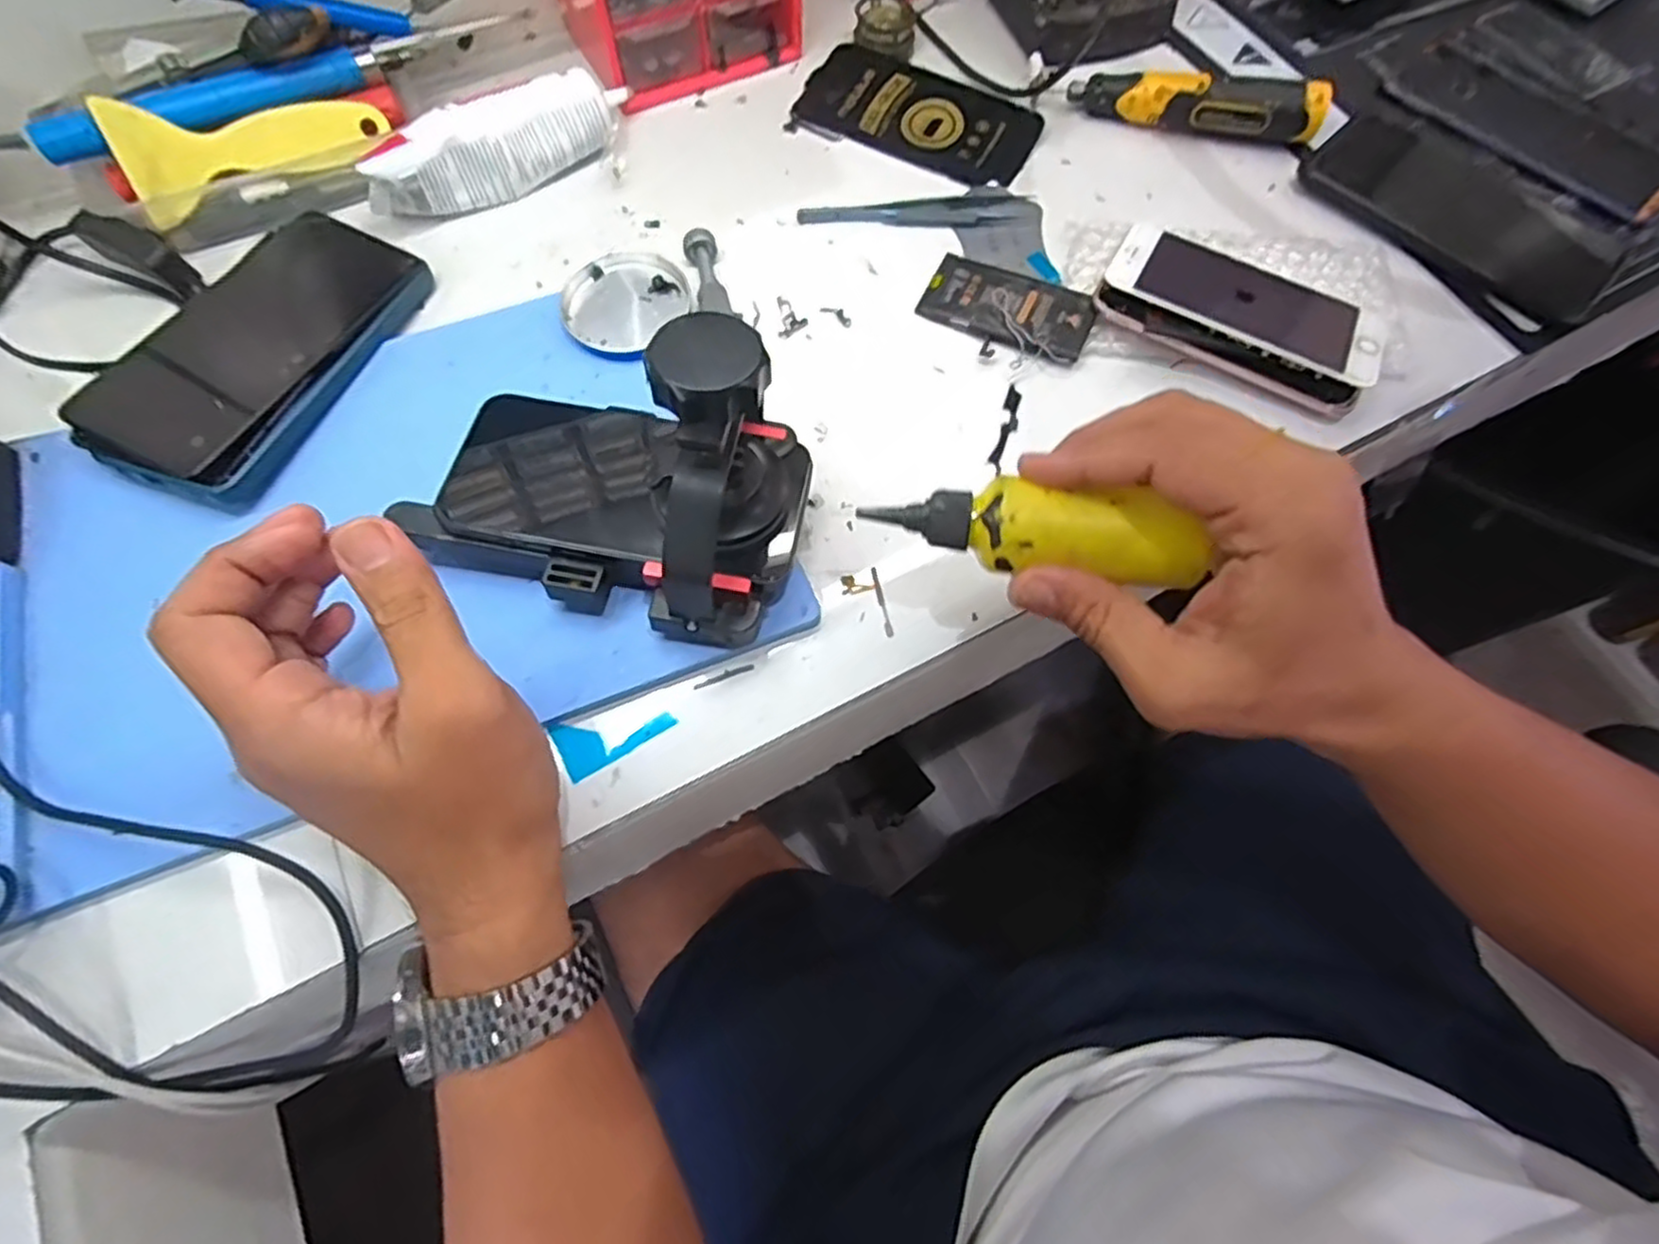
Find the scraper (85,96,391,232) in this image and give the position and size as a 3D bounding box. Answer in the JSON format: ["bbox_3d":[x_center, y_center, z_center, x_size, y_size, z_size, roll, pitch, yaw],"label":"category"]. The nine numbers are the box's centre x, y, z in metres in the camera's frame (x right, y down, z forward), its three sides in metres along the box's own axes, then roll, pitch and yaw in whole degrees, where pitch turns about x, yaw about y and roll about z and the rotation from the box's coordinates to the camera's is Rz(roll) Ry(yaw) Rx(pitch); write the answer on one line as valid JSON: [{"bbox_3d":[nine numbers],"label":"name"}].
[{"bbox_3d":[-0.300,-0.253,0.382,0.122,0.052,0.005,-28,32,-10],"label":"scraper"}]

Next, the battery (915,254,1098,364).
[{"bbox_3d":[0.093,-0.164,0.386,0.085,0.007,0.049,26,71,13],"label":"battery"}]

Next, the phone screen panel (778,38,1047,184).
[{"bbox_3d":[0.054,-0.307,0.449,0.143,0.007,0.077,25,70,9],"label":"phone screen panel"}]

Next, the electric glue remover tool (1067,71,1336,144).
[{"bbox_3d":[0.216,-0.308,0.435,0.138,0.025,0.027,9,68,3],"label":"electric glue remover tool"}]

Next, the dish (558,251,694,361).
[{"bbox_3d":[-0.107,-0.164,0.378,0.058,0.007,0.063,0,73,-1],"label":"dish"}]

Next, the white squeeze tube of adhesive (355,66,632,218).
[{"bbox_3d":[-0.178,-0.261,0.406,0.146,0.043,0.033,-30,72,-12],"label":"white squeeze tube of adhesive"}]

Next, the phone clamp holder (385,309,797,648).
[{"bbox_3d":[-0.089,-0.058,0.287,0.147,0.123,0.091,16,69,6],"label":"phone clamp holder"}]

